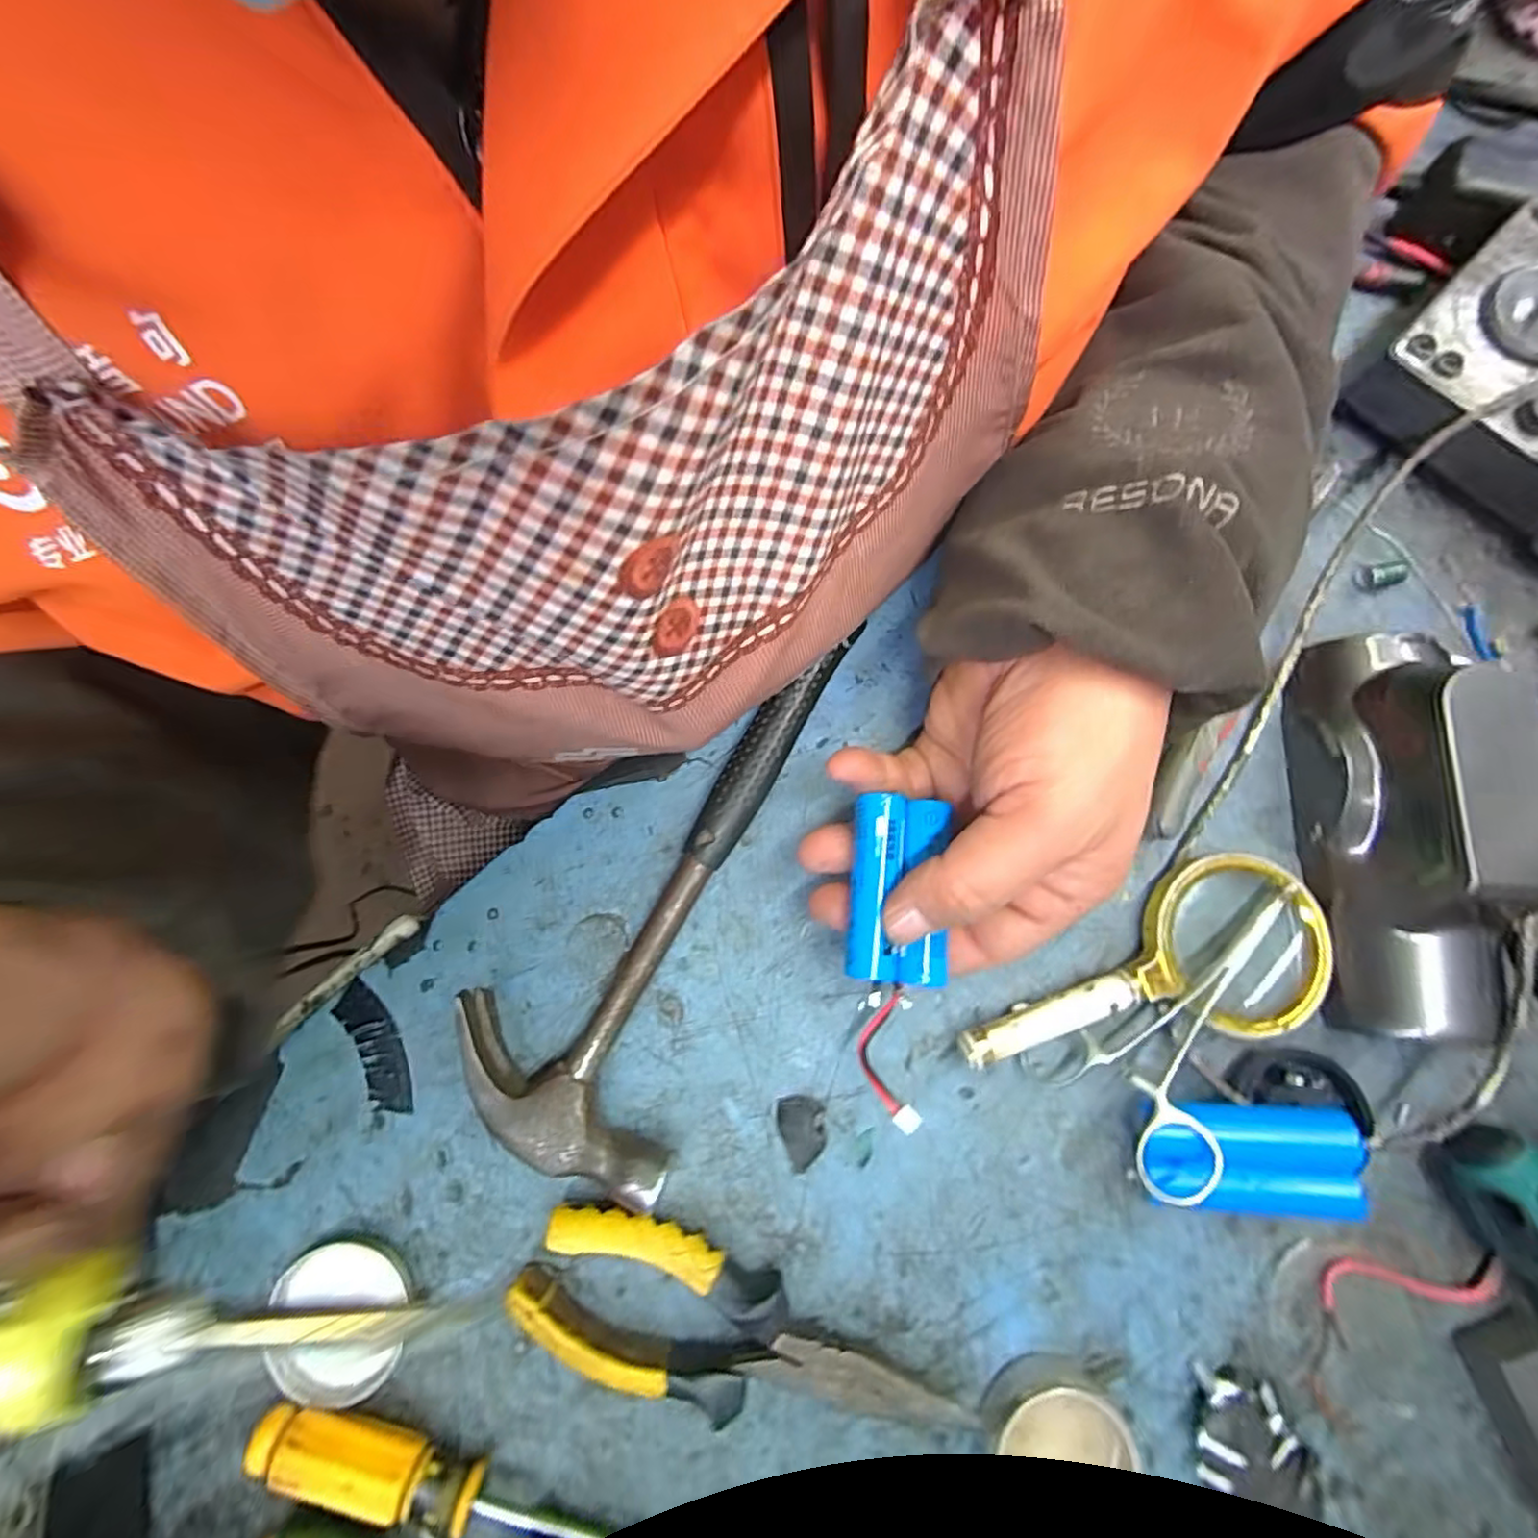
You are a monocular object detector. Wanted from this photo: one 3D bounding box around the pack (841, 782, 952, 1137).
[{"bbox_3d":[0.045,0.066,0.240,0.033,0.024,0.109,2,84,2],"label":"pack"}]

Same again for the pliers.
[{"bbox_3d":[-0.015,0.204,0.234,0.153,0.019,0.052,25,80,6],"label":"pliers"}]

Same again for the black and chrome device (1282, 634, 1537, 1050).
[{"bbox_3d":[0.245,0.021,0.248,0.049,0.056,0.158,1,78,2],"label":"black and chrome device"}]

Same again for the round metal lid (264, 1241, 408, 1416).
[{"bbox_3d":[-0.157,0.203,0.242,0.047,0.011,0.052,-16,78,-2],"label":"round metal lid"}]

